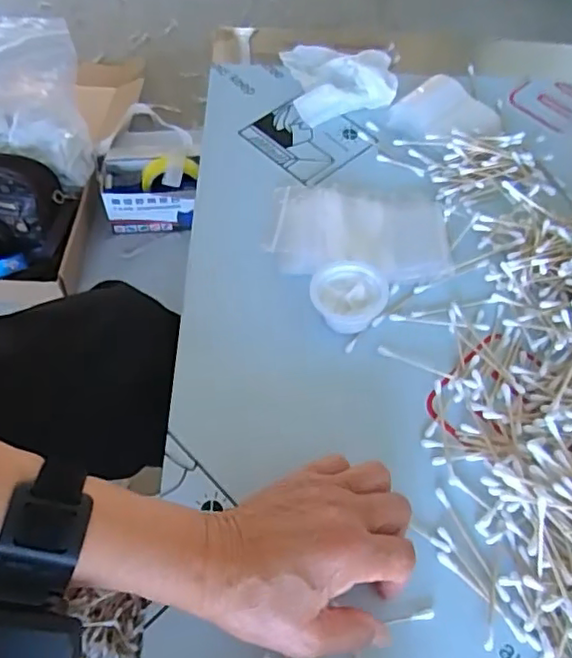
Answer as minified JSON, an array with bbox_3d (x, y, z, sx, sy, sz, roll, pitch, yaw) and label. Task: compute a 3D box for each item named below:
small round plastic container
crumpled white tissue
[{"bbox_3d":[0.046,-0.024,0.441,0.053,0.022,0.048,-1,59,-4],"label":"small round plastic container"},{"bbox_3d":[0.050,-0.248,0.568,0.095,0.040,0.107,-8,60,-8],"label":"crumpled white tissue"}]

